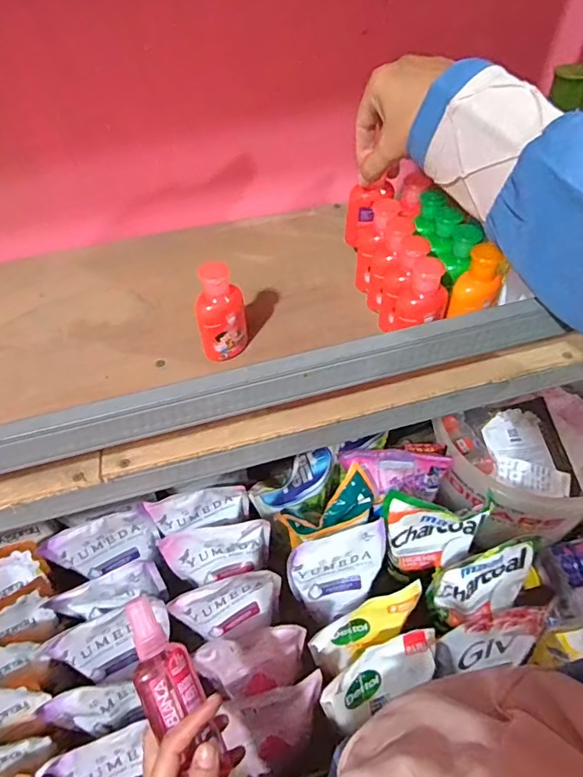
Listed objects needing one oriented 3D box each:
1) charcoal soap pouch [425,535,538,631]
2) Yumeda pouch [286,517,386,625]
[{"bbox_3d":[0.231,0.232,0.593,0.131,0.114,0.046,-14,51,-8],"label":"charcoal soap pouch"},{"bbox_3d":[0.063,0.242,0.643,0.125,0.131,0.061,-14,51,-8],"label":"Yumeda pouch"}]

